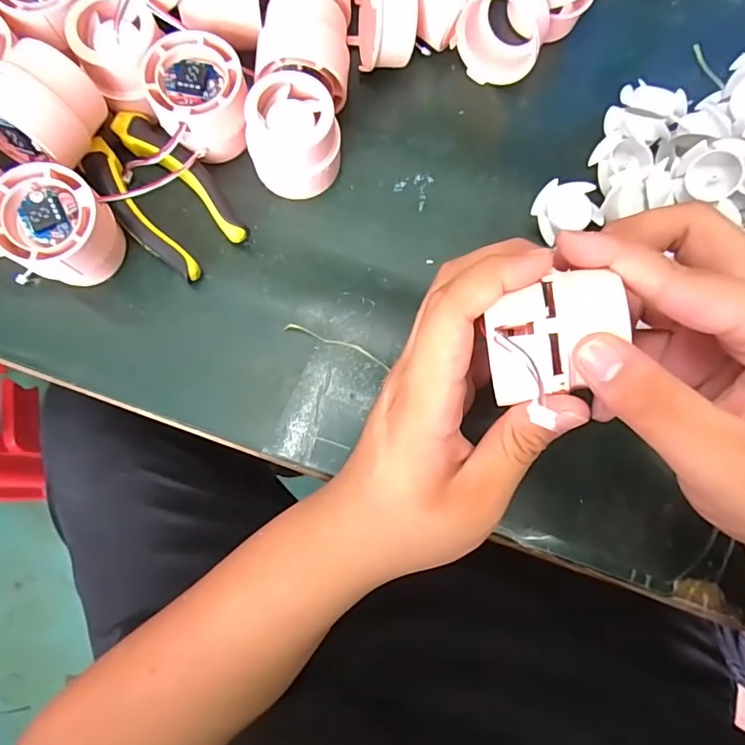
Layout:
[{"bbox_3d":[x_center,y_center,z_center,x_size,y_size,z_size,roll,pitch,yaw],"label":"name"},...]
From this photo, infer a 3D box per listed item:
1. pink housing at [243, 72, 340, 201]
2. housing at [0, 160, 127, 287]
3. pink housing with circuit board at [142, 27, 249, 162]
[{"bbox_3d":[-0.045,-0.137,0.293,0.050,0.048,0.056,-4,81,-3],"label":"pink housing"},{"bbox_3d":[-0.167,-0.076,0.275,0.050,0.053,0.051,0,81,-2],"label":"housing"},{"bbox_3d":[-0.099,-0.158,0.294,0.051,0.049,0.053,0,81,-2],"label":"pink housing with circuit board"}]

